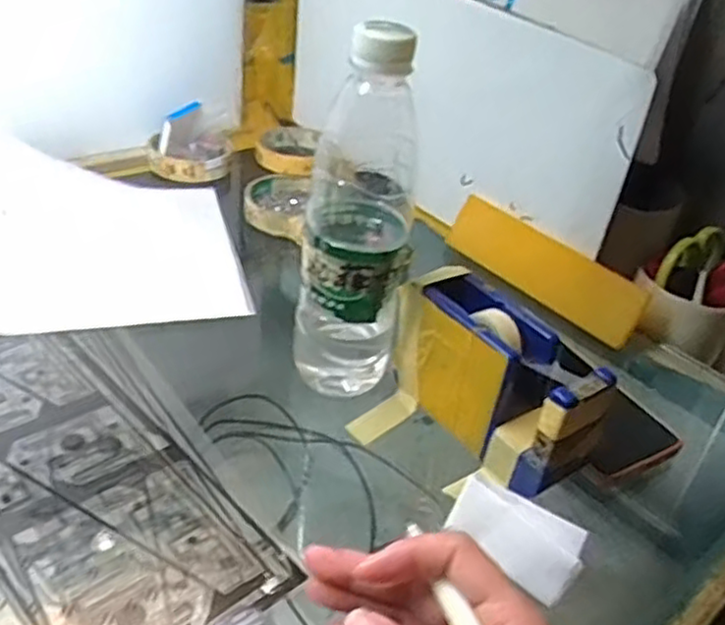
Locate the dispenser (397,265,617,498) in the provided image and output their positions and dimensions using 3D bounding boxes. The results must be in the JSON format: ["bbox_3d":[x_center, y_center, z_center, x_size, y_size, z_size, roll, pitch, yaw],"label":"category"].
[{"bbox_3d":[0.077,0.041,0.428,0.052,0.079,0.136,-20,43,-33],"label":"dispenser"}]

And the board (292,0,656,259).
[{"bbox_3d":[0.061,-0.199,0.656,0.014,0.183,0.411,-22,44,-35],"label":"board"}]

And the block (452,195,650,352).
[{"bbox_3d":[0.150,-0.040,0.603,0.018,0.054,0.189,-20,43,-33],"label":"block"}]

